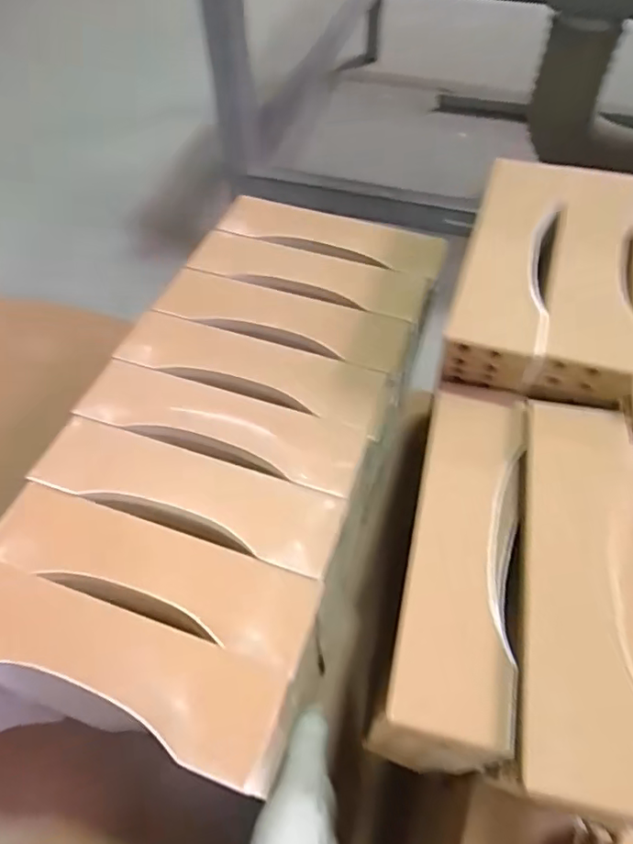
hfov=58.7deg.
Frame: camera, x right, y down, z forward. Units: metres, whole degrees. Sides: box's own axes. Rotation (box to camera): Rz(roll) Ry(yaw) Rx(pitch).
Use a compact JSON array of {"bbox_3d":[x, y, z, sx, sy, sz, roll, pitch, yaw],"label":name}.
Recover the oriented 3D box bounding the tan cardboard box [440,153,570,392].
[{"bbox_3d":[0.128,-0.108,0.385,0.062,0.040,0.191,15,57,10],"label":"tan cardboard box"}]

